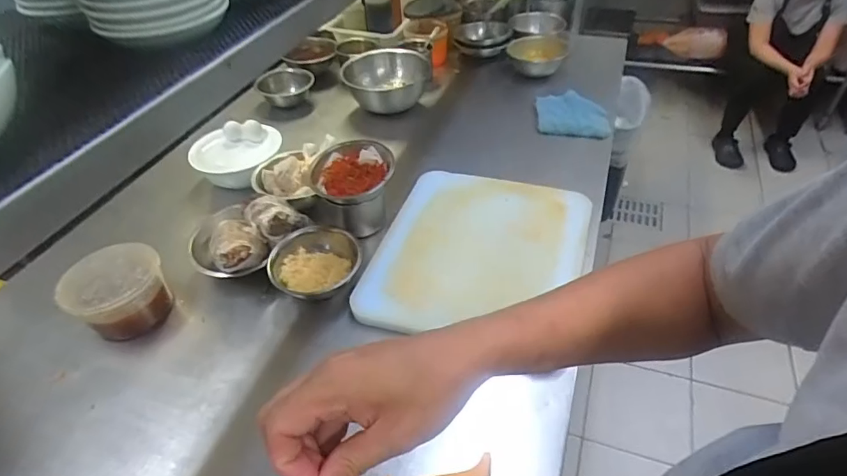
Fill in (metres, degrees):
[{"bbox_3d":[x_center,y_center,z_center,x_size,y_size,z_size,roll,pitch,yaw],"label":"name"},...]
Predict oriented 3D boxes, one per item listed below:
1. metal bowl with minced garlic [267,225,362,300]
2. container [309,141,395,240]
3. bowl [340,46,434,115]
[{"bbox_3d":[-0.178,0.045,0.826,0.140,0.078,0.129,-3,43,3],"label":"metal bowl with minced garlic"},{"bbox_3d":[-0.127,-0.088,0.919,0.142,0.122,0.135,-3,43,2],"label":"container"},{"bbox_3d":[-0.094,-0.414,1.269,0.218,0.091,0.236,-3,43,3],"label":"bowl"}]

